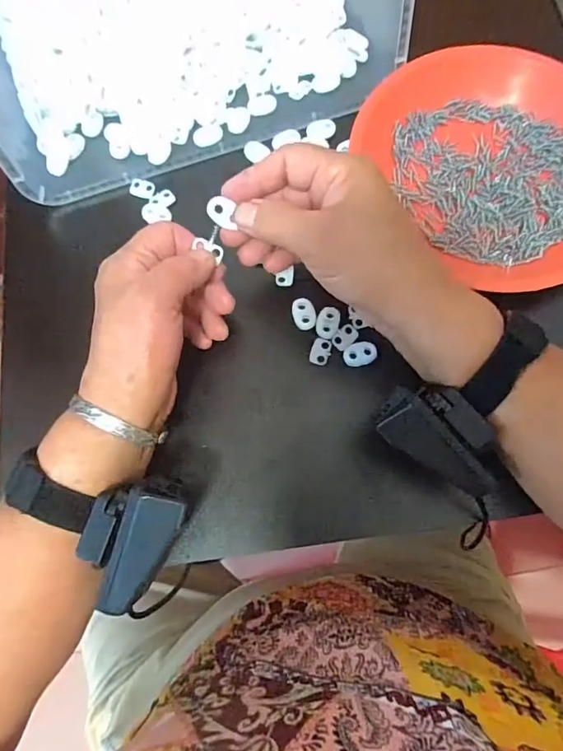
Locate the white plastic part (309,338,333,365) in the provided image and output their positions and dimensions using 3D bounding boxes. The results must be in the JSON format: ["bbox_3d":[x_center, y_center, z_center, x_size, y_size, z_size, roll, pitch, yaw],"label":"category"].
[{"bbox_3d":[0.027,-0.017,0.321,0.013,0.004,0.019,16,77,5],"label":"white plastic part"}]

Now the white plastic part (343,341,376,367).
[{"bbox_3d":[0.053,-0.015,0.318,0.022,0.004,0.016,-18,76,-3],"label":"white plastic part"}]

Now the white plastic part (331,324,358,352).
[{"bbox_3d":[0.044,-0.027,0.322,0.012,0.004,0.019,43,80,11],"label":"white plastic part"}]

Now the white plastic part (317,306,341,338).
[{"bbox_3d":[0.032,-0.036,0.325,0.014,0.004,0.022,15,76,5],"label":"white plastic part"}]

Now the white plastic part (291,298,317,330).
[{"bbox_3d":[0.016,-0.043,0.326,0.015,0.004,0.022,-15,76,-3],"label":"white plastic part"}]

